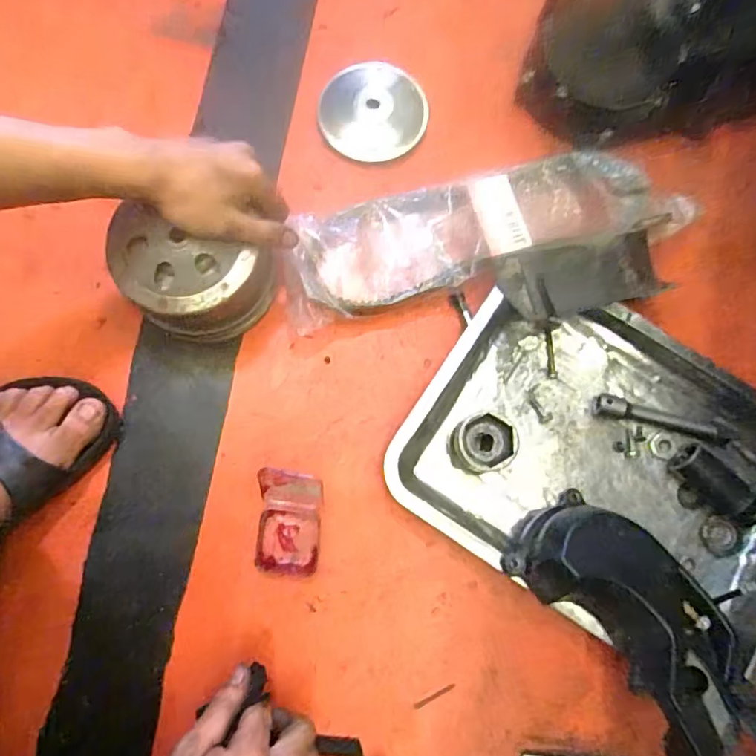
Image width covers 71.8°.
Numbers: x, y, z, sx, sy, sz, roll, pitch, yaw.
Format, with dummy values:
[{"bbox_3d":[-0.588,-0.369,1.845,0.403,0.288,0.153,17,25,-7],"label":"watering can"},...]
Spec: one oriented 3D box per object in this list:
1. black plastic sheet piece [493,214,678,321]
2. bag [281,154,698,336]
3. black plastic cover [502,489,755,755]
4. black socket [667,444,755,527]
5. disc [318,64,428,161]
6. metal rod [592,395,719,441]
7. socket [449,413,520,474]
[{"bbox_3d":[0.193,-0.098,0.481,0.164,0.021,0.067,-14,79,-4],"label":"black plastic sheet piece"},{"bbox_3d":[0.105,-0.131,0.506,0.389,0.044,0.145,-16,79,-5],"label":"bag"},{"bbox_3d":[0.196,0.178,0.397,0.111,0.064,0.201,-35,64,-8],"label":"black plastic cover"},{"bbox_3d":[0.304,0.095,0.466,0.080,0.026,0.037,39,80,7],"label":"black socket"},{"bbox_3d":[-0.006,-0.278,0.545,0.111,0.024,0.099,18,78,3],"label":"disc"},{"bbox_3d":[0.257,0.037,0.484,0.112,0.016,0.016,14,78,2],"label":"metal rod"},{"bbox_3d":[0.094,0.059,0.463,0.053,0.050,0.049,0,78,-1],"label":"socket"}]

